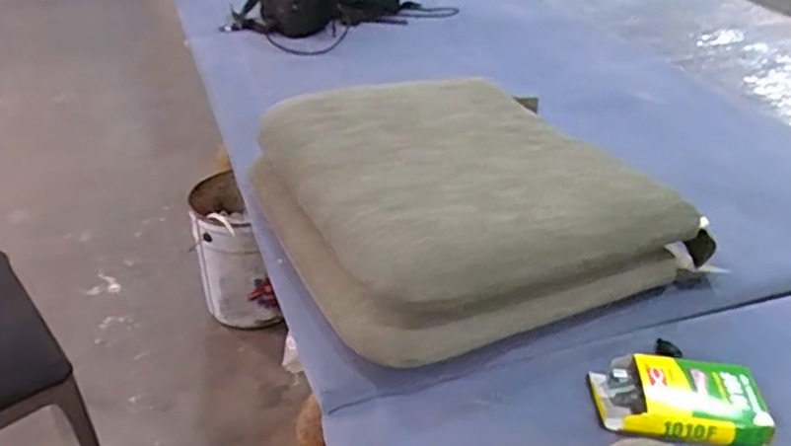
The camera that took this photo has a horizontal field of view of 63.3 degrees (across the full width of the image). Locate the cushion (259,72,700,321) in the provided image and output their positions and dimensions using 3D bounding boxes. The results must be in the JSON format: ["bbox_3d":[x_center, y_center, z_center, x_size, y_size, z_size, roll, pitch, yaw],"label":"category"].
[{"bbox_3d":[0.072,-0.070,0.770,0.381,0.070,0.410,-14,38,-24],"label":"cushion"}]

